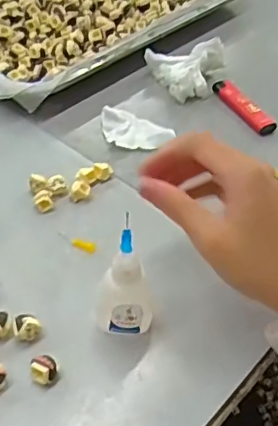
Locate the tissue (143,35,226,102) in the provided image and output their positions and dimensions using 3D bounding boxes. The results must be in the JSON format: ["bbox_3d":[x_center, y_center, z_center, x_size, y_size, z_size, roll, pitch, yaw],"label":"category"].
[{"bbox_3d":[0.052,-0.144,0.559,0.071,0.038,0.064,-18,50,-16],"label":"tissue"}]

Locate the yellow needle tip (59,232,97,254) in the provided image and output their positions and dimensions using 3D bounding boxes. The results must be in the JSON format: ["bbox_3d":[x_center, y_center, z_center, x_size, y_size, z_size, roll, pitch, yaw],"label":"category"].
[{"bbox_3d":[-0.046,0.021,0.414,0.033,0.004,0.009,19,50,16],"label":"yellow needle tip"}]

